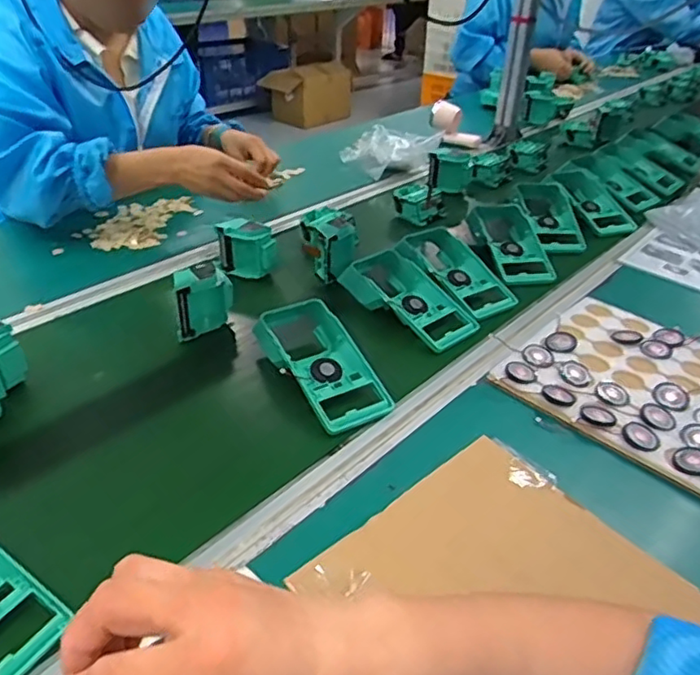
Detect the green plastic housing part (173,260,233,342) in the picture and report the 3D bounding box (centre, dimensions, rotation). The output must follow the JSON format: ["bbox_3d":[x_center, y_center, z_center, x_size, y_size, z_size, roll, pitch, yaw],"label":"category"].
[{"bbox_3d":[-0.180,-0.046,0.745,0.034,0.079,0.074,28,42,31],"label":"green plastic housing part"}]

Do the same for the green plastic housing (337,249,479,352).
[{"bbox_3d":[0.077,-0.051,0.796,0.090,0.045,0.192,-26,44,-34],"label":"green plastic housing"}]

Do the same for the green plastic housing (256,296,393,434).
[{"bbox_3d":[-0.028,0.025,0.671,0.093,0.055,0.170,-18,40,-26],"label":"green plastic housing"}]

